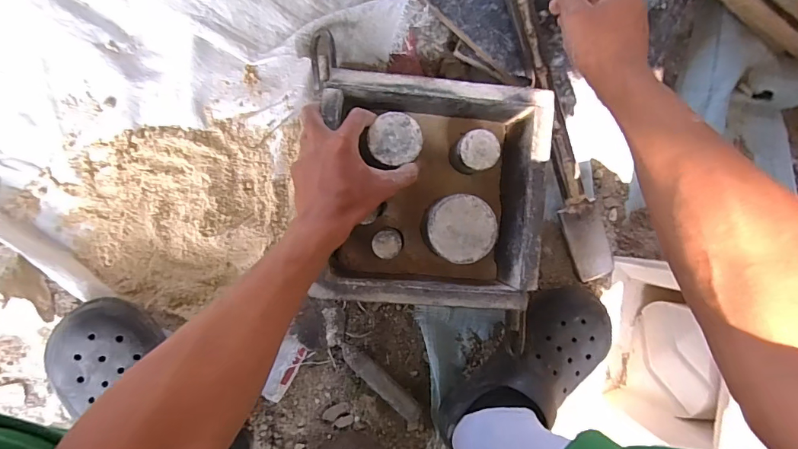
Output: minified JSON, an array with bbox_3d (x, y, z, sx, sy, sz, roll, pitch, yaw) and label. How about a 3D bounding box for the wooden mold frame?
[{"bbox_3d":[0.035,-0.034,0.482,0.244,0.089,0.241,5,89,-10],"label":"wooden mold frame"}]

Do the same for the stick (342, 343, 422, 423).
[{"bbox_3d":[-0.023,0.211,0.563,0.028,0.020,0.141,-44,96,-4],"label":"stick"}]

